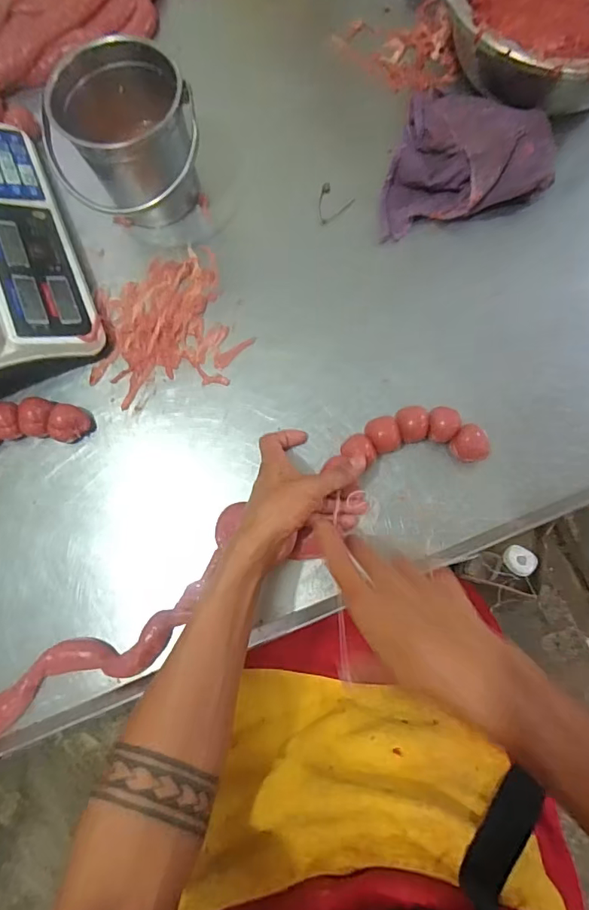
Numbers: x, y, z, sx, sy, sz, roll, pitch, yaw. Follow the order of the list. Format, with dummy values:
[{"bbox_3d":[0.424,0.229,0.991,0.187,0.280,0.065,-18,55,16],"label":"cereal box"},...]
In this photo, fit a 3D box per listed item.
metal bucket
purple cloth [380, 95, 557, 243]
[{"bbox_3d":[-0.178,-0.346,0.537,0.122,0.123,0.126,-1,76,3],"label":"metal bucket"},{"bbox_3d":[0.183,-0.360,0.563,0.191,0.049,0.162,-13,76,0],"label":"purple cloth"}]

